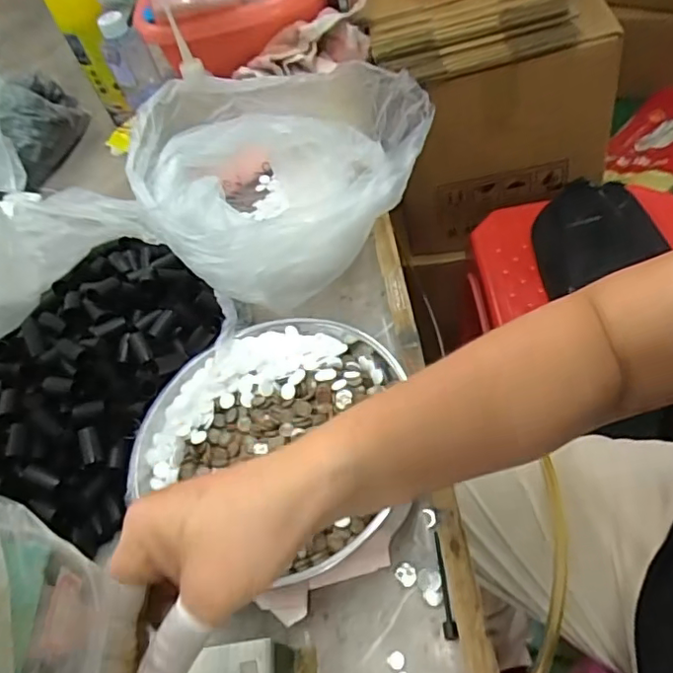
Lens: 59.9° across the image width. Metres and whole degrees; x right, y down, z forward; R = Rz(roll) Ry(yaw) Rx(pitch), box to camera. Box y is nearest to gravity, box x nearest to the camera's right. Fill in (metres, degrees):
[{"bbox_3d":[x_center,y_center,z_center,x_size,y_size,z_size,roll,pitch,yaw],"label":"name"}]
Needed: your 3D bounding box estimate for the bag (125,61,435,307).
[{"bbox_3d":[-0.066,-0.180,0.588,0.270,0.135,0.230,-37,52,-15],"label":"bag"}]

